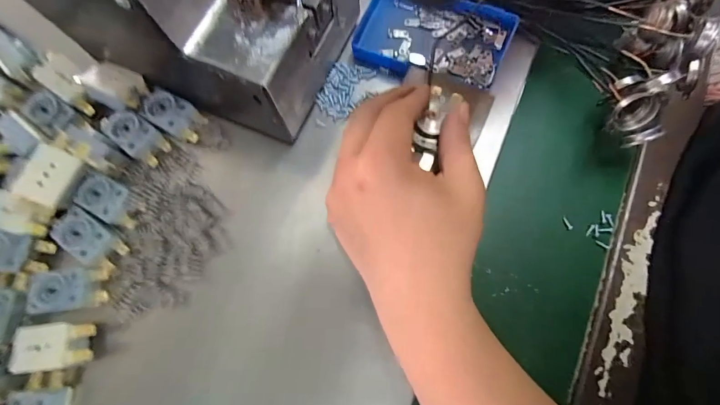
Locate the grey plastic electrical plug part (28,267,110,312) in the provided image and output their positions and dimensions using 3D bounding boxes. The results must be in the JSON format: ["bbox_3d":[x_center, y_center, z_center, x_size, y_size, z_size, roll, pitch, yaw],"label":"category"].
[{"bbox_3d":[-0.199,0.058,0.238,0.050,0.012,0.026,-8,77,0],"label":"grey plastic electrical plug part"}]

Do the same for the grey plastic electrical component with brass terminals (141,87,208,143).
[{"bbox_3d":[-0.143,-0.068,0.268,0.045,0.013,0.026,29,79,8],"label":"grey plastic electrical component with brass terminals"}]

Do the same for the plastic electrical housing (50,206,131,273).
[{"bbox_3d":[-0.188,0.025,0.246,0.045,0.009,0.026,36,80,9],"label":"plastic electrical housing"}]

